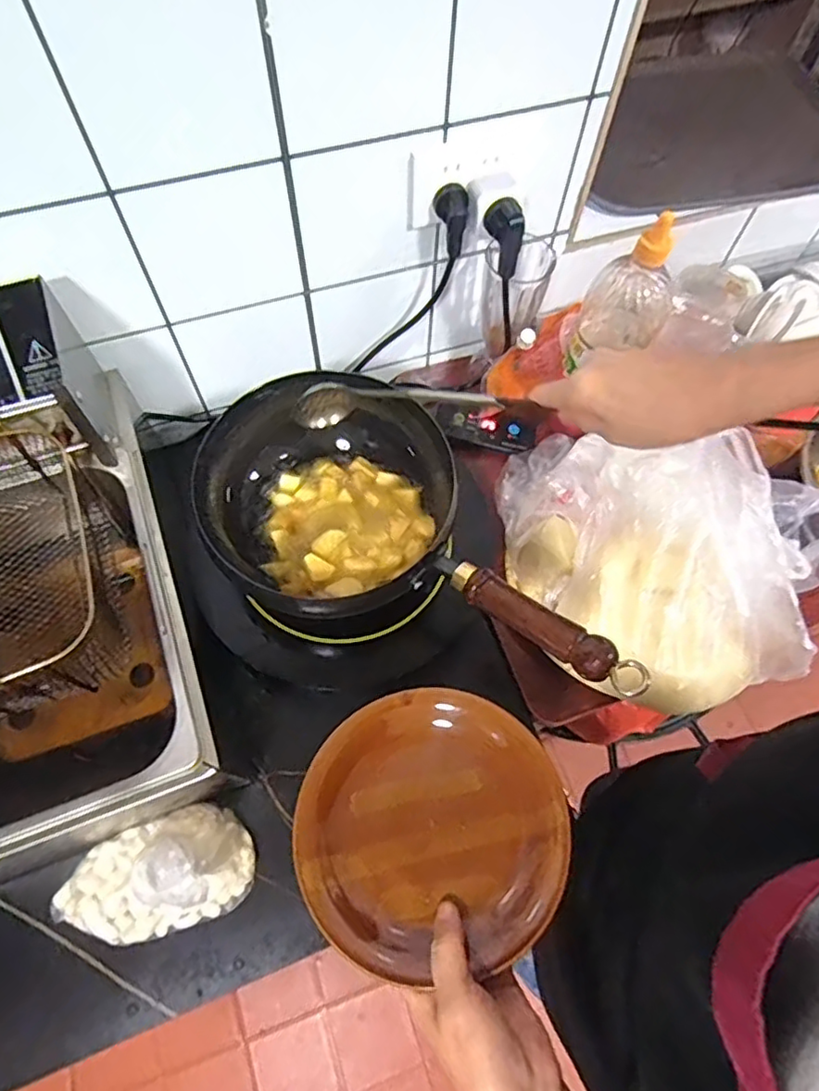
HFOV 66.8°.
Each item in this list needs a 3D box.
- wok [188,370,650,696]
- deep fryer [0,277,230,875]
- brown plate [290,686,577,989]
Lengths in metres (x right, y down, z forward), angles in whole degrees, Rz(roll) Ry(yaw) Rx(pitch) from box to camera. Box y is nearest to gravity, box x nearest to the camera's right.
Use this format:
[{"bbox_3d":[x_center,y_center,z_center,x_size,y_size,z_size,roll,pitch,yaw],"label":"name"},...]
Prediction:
[{"bbox_3d":[0.004,-0.005,0.580,0.391,0.134,0.208,33,69,12],"label":"wok"},{"bbox_3d":[-0.353,0.041,0.563,0.261,0.281,0.429,-19,68,-10],"label":"deep fryer"},{"bbox_3d":[0.014,0.191,0.435,0.184,0.038,0.173,1,65,-2],"label":"brown plate"}]

